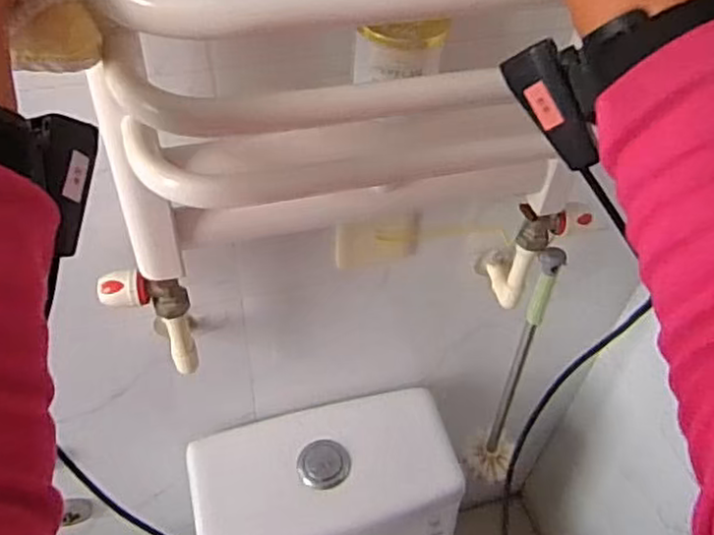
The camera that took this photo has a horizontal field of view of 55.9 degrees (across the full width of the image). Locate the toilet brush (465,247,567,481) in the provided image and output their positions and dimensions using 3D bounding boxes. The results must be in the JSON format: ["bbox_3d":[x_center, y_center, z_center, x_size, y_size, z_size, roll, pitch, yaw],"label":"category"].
[{"bbox_3d":[0.216,0.152,0.882,0.082,0.431,0.074,26,52,17],"label":"toilet brush"}]

